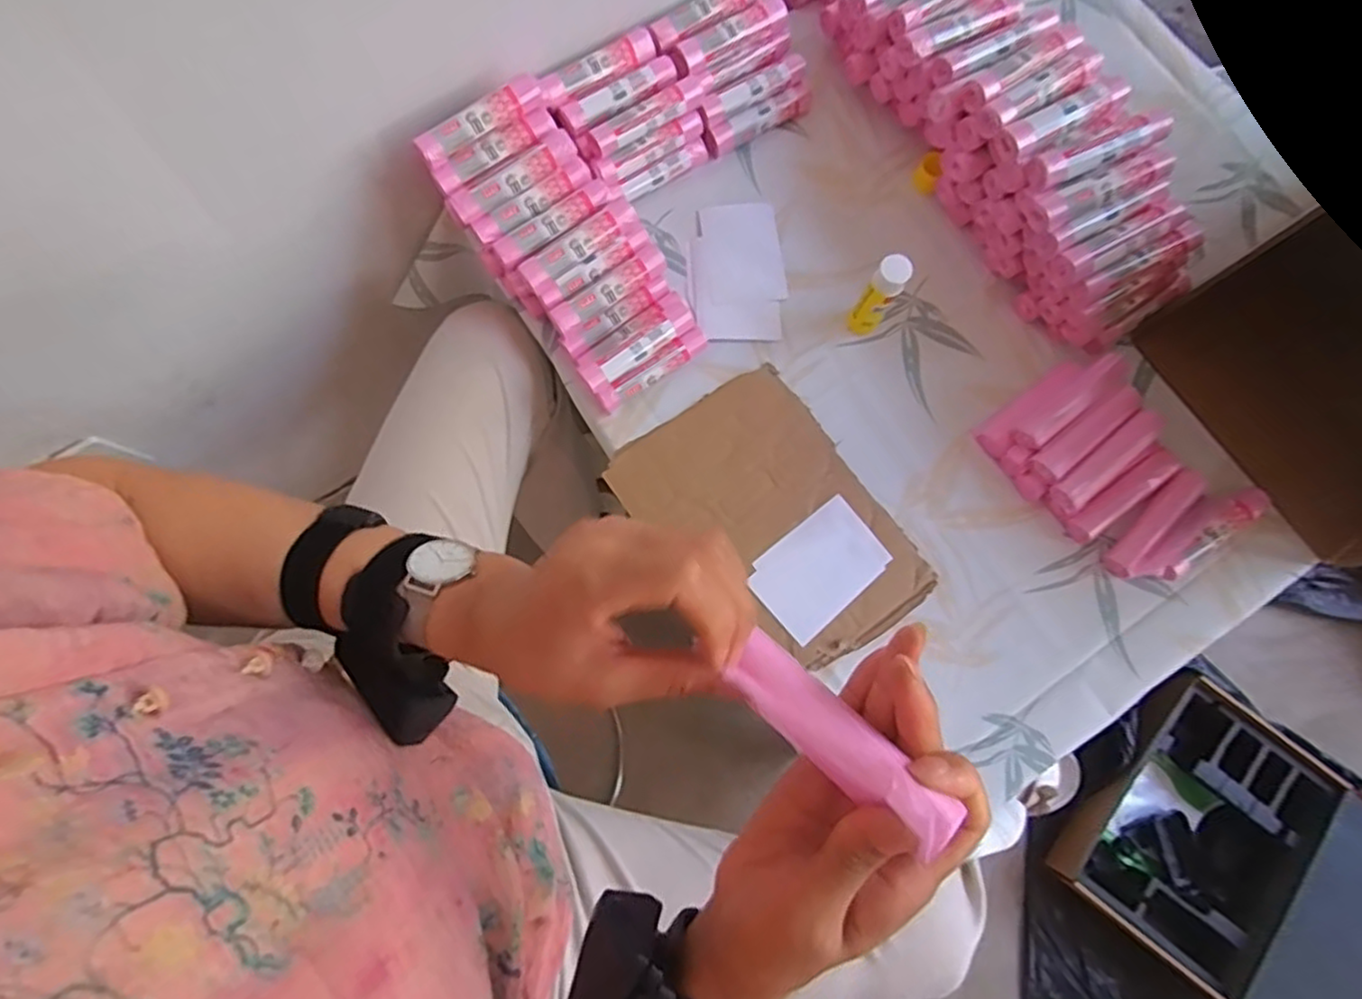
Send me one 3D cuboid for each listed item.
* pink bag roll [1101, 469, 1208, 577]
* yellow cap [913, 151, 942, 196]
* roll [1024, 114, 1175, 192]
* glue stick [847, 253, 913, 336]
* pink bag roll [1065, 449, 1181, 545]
[{"bbox_3d":[0.451,0.021,0.649,0.125,0.024,0.027,-44,82,-9],"label":"pink bag roll"},{"bbox_3d":[0.251,-0.331,0.688,0.025,0.036,0.022,26,79,5],"label":"yellow cap"},{"bbox_3d":[0.355,-0.296,0.579,0.119,0.022,0.029,-22,79,-5],"label":"roll"},{"bbox_3d":[0.183,-0.187,0.634,0.030,0.105,0.027,31,80,6],"label":"glue stick"},{"bbox_3d":[0.422,-0.004,0.655,0.123,0.022,0.030,-38,81,-8],"label":"pink bag roll"}]

